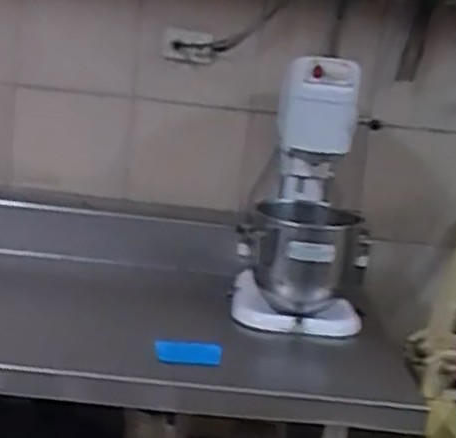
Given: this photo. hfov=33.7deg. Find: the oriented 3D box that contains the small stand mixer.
[{"bbox_3d":[0.173,-0.046,1.641,0.276,0.568,0.338,7,13,5],"label":"small stand mixer"}]

